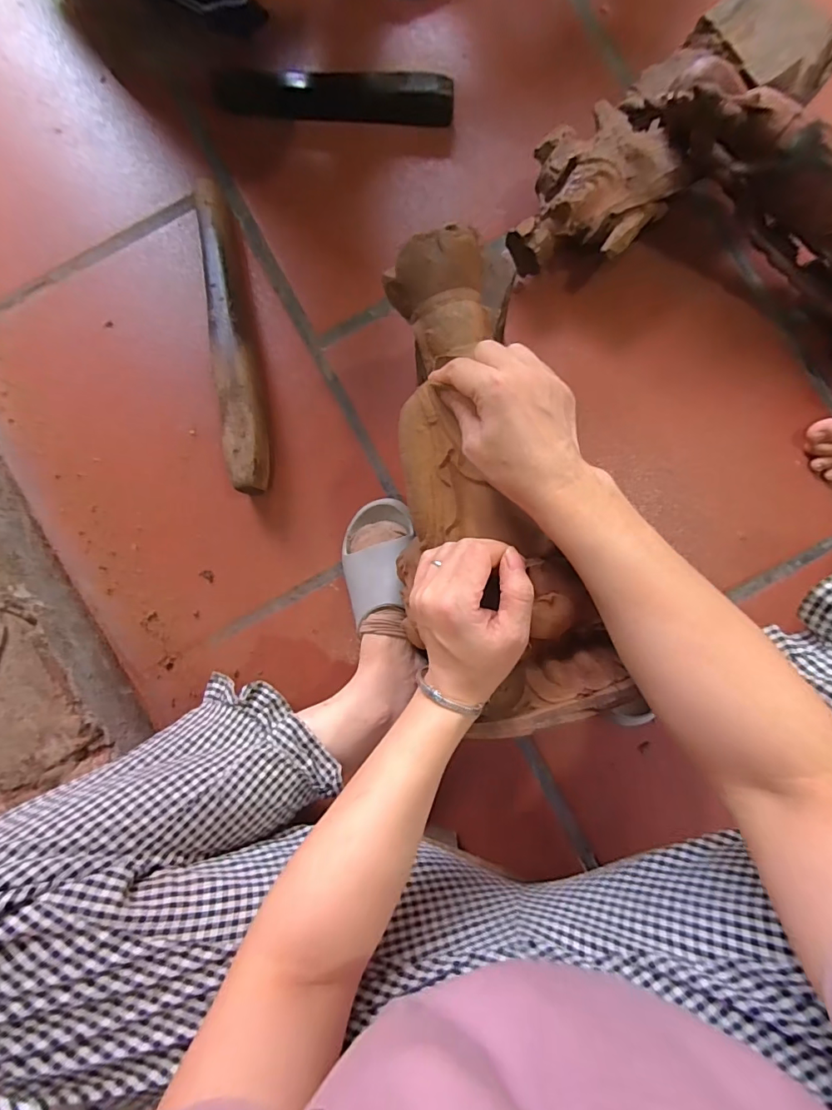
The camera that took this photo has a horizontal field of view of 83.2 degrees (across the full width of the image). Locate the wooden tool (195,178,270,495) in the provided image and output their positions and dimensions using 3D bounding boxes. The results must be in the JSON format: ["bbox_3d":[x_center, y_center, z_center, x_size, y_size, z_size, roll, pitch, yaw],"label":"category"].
[{"bbox_3d":[-0.228,-0.269,0.573,0.055,0.051,0.399,-11,86,1],"label":"wooden tool"}]

